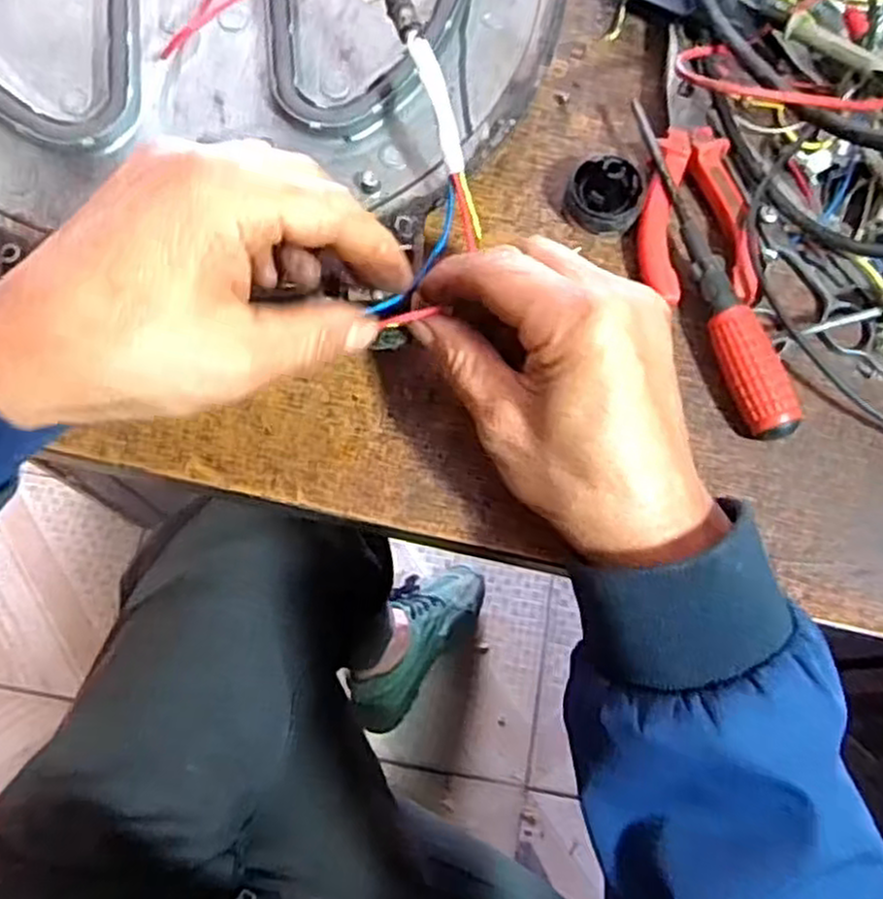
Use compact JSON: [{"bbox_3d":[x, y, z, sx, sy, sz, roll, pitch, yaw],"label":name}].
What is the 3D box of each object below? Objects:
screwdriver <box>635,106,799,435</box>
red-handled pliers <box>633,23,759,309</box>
[{"bbox_3d":[0.122,-0.081,0.344,0.026,0.023,0.162,-11,72,-4],"label":"screwdriver"},{"bbox_3d":[0.114,-0.134,0.362,0.050,0.017,0.141,-1,72,-1],"label":"red-handled pliers"}]

